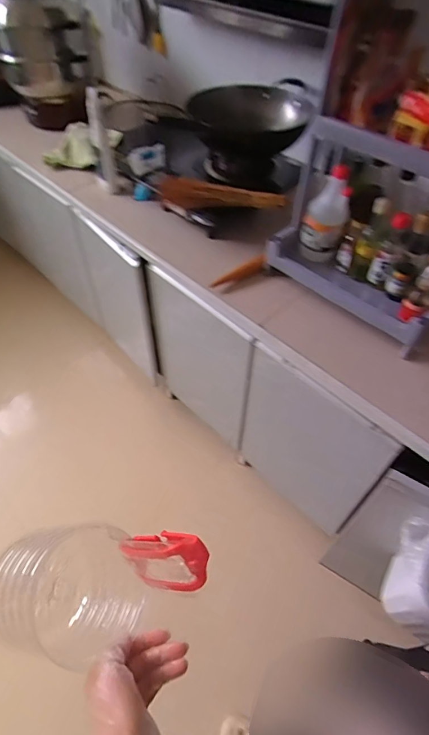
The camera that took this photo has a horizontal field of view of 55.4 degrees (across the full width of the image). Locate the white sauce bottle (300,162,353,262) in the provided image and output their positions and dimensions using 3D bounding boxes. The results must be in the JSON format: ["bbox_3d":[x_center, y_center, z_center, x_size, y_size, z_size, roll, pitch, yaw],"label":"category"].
[{"bbox_3d":[0.256,-0.351,0.937,0.091,0.188,0.076,15,53,11],"label":"white sauce bottle"}]

